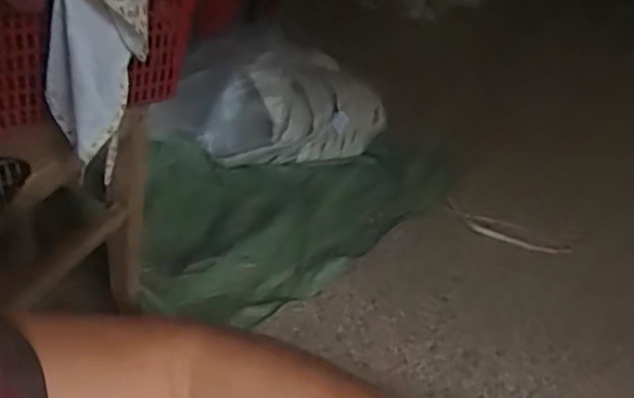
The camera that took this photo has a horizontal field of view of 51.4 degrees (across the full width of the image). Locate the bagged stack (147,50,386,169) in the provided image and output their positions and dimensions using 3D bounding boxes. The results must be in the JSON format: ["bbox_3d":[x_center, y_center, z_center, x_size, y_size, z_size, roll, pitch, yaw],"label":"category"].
[{"bbox_3d":[-0.074,-0.208,1.453,0.567,0.216,0.186,-2,37,-32],"label":"bagged stack"}]

